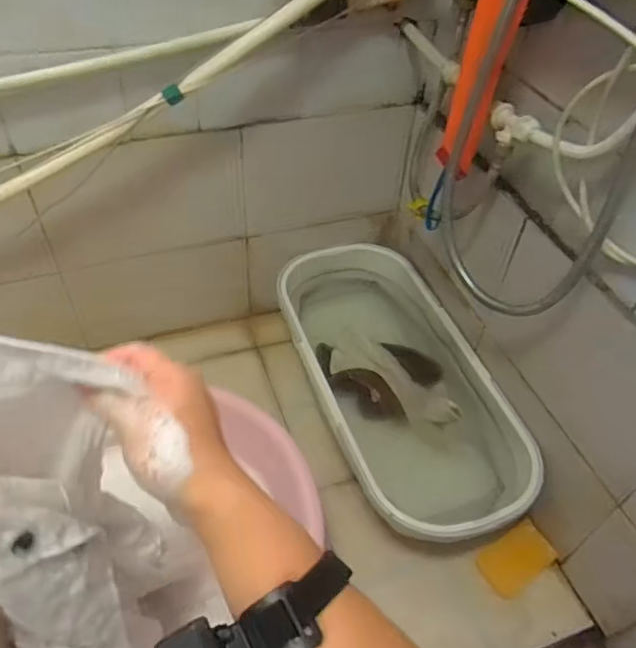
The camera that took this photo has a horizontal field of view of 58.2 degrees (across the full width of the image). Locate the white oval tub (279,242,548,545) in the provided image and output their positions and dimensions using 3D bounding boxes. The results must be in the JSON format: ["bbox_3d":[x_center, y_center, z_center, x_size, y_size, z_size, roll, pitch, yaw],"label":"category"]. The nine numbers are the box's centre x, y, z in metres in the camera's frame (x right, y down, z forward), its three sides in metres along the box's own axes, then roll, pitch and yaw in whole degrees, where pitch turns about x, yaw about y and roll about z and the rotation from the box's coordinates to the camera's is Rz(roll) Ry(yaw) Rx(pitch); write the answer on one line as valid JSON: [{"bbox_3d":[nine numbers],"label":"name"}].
[{"bbox_3d":[0.119,0.106,0.912,0.248,0.176,0.506,-14,49,-16],"label":"white oval tub"}]

